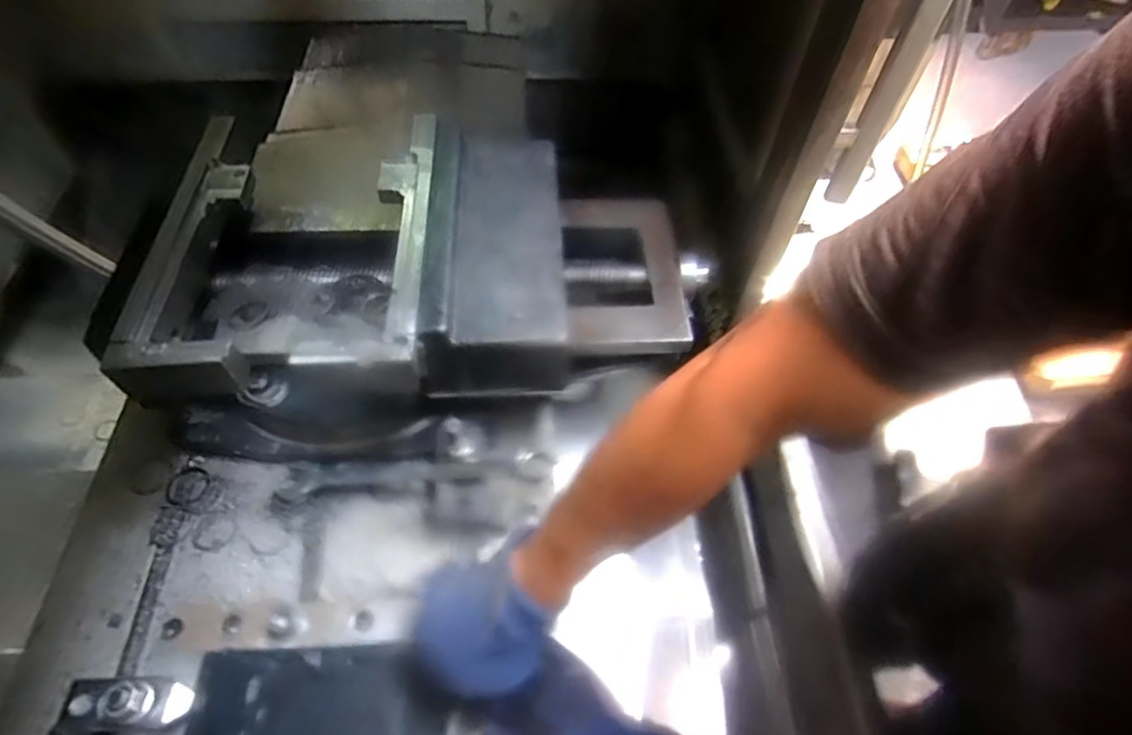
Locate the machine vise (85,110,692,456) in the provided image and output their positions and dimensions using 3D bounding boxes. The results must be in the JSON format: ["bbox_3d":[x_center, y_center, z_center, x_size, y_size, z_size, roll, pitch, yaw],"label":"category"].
[{"bbox_3d":[-0.142,-0.078,0.685,0.521,0.207,0.319,-1,55,-3],"label":"machine vise"}]

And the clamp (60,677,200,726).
[{"bbox_3d":[-0.344,0.256,0.477,0.093,0.041,0.035,3,55,0],"label":"clamp"}]

